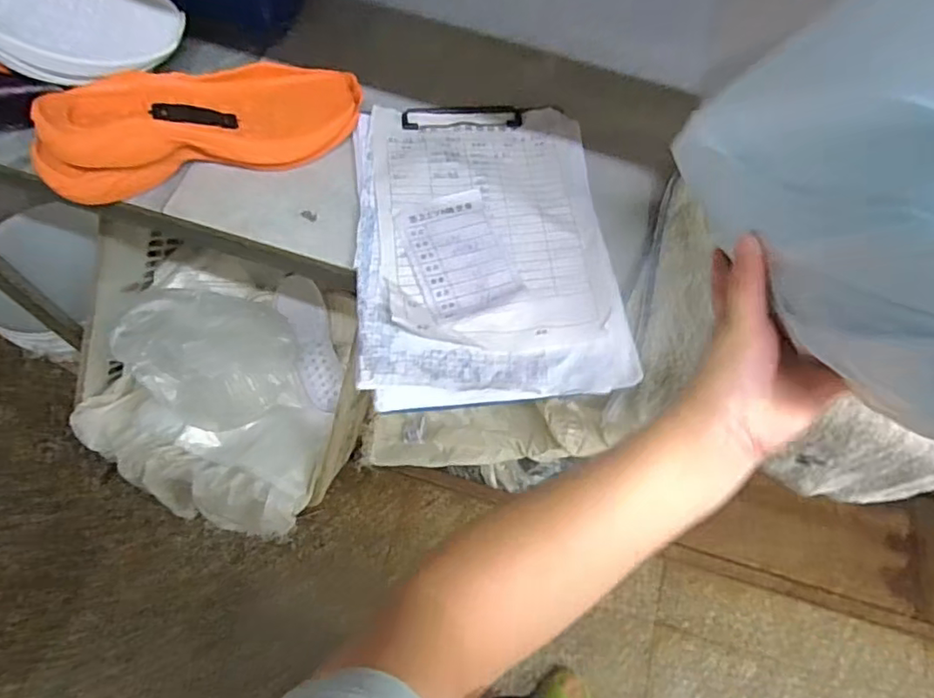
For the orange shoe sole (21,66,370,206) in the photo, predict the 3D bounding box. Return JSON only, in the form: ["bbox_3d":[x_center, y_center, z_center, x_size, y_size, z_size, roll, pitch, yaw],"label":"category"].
[{"bbox_3d":[-0.228,-0.207,0.513,0.273,0.057,0.105,-17,68,-13],"label":"orange shoe sole"}]

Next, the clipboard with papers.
[{"bbox_3d":[0.015,-0.102,0.509,0.214,0.031,0.304,-3,66,-7],"label":"clipboard with papers"}]

